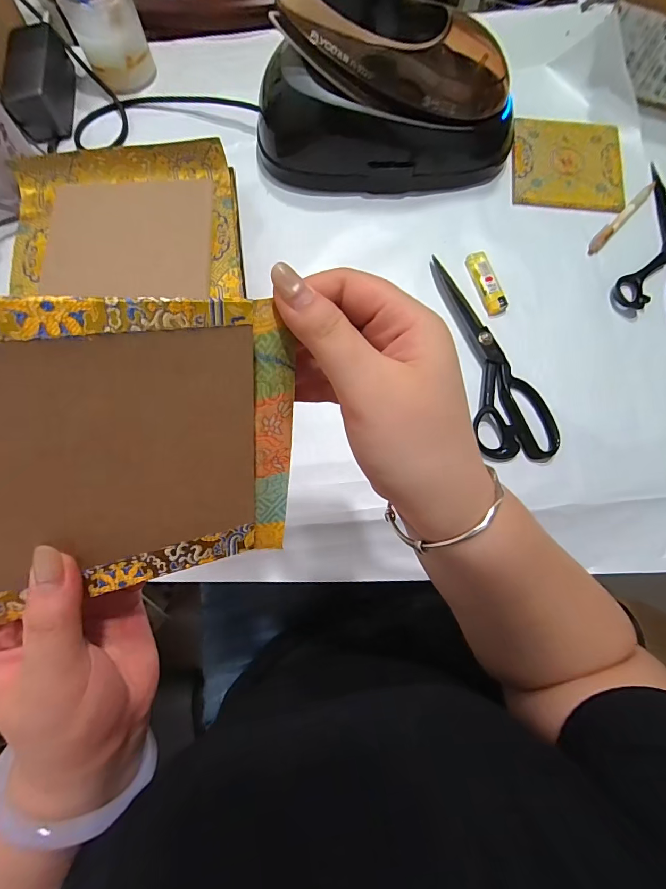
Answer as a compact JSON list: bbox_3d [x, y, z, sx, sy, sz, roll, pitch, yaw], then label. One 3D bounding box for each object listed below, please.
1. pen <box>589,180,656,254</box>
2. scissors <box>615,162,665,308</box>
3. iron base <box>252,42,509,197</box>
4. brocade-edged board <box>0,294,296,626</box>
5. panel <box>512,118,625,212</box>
[{"bbox_3d":[0.343,-0.271,0.458,0.014,0.005,0.133,43,81,10],"label":"pen"},{"bbox_3d":[0.394,-0.229,0.444,0.097,0.010,0.215,22,78,6],"label":"scissors"},{"bbox_3d":[0.062,-0.362,0.440,0.289,0.092,0.112,11,77,4],"label":"iron base"},{"bbox_3d":[-0.091,0.009,0.168,0.153,0.137,0.008,-10,33,-29],"label":"brocade-edged board"},{"bbox_3d":[0.289,-0.346,0.477,0.129,0.004,0.129,7,77,3],"label":"panel"}]

